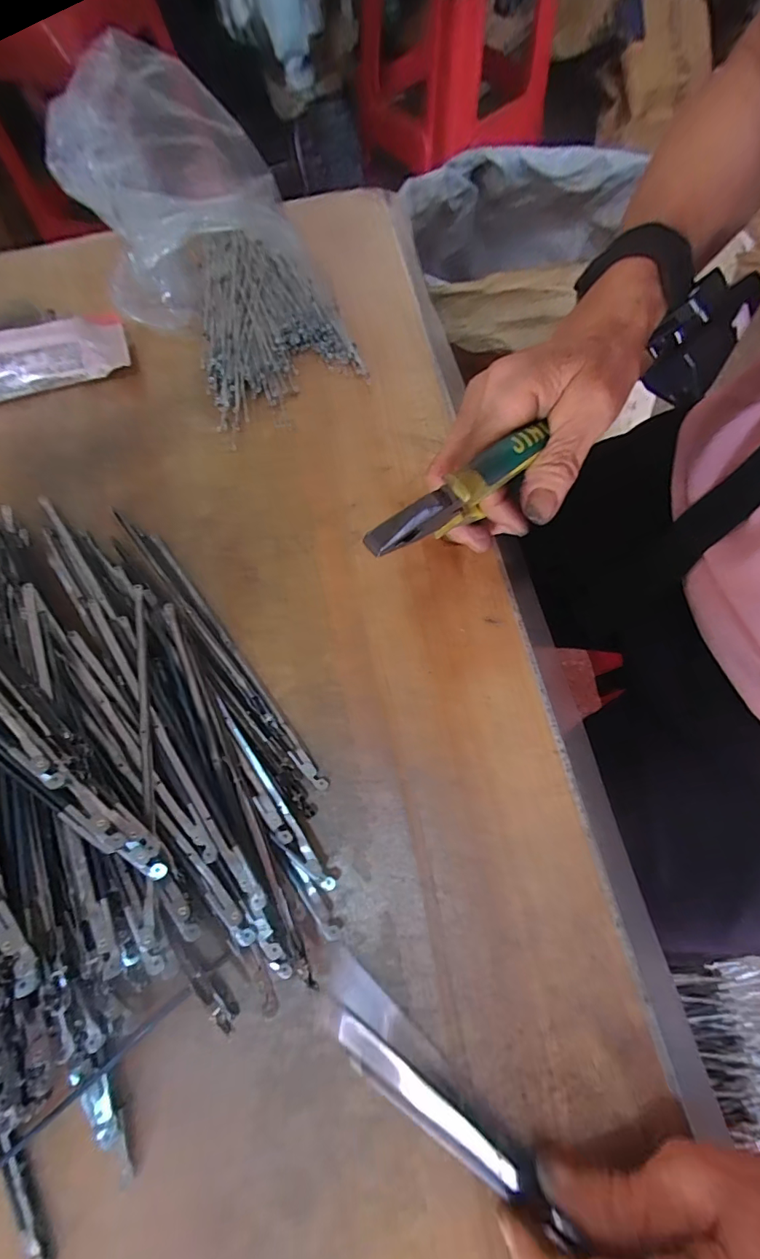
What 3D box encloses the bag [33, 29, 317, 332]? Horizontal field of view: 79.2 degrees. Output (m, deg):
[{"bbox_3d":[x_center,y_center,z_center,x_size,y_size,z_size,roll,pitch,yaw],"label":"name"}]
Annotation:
[{"bbox_3d":[-0.136,-0.296,0.315,0.139,0.100,0.140,-20,72,-5],"label":"bag"}]

